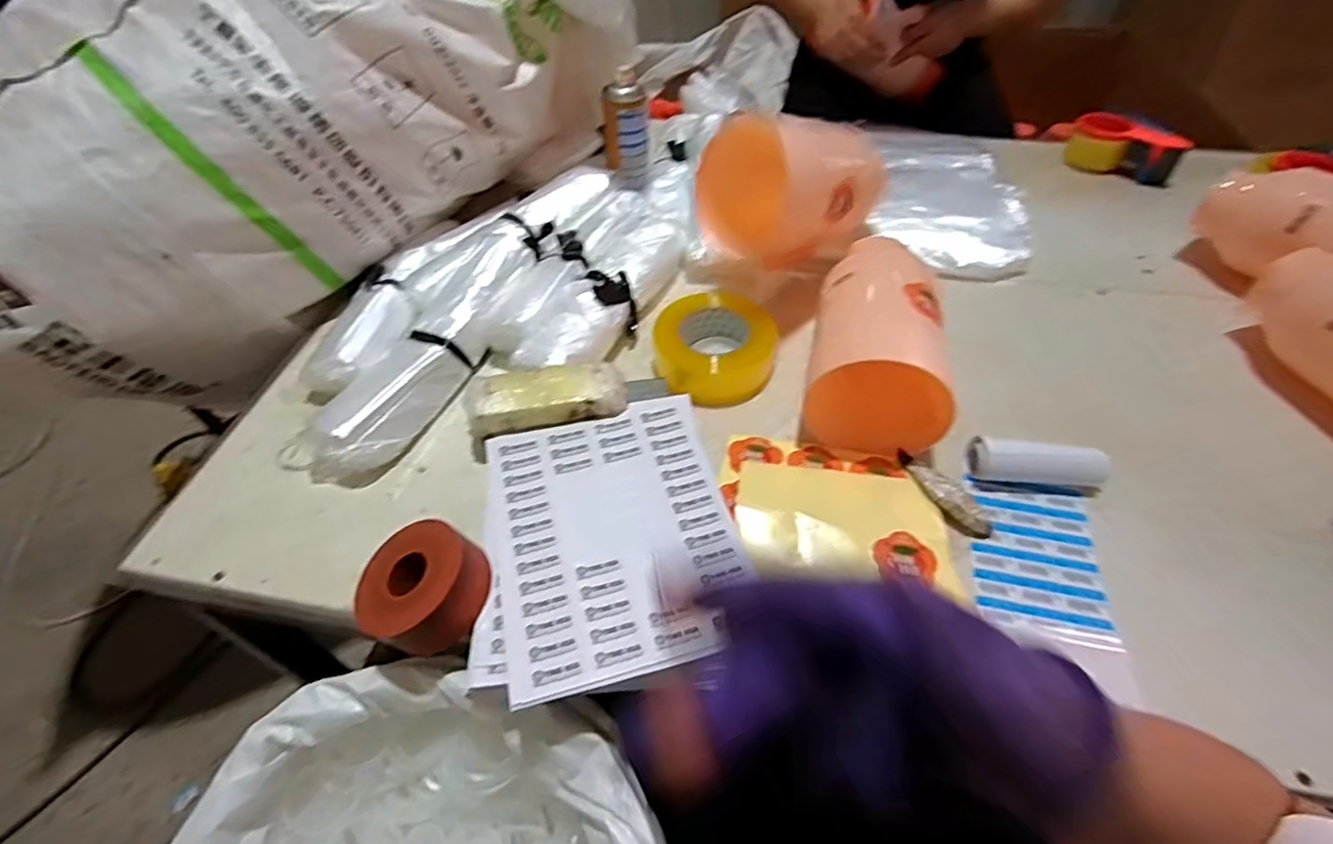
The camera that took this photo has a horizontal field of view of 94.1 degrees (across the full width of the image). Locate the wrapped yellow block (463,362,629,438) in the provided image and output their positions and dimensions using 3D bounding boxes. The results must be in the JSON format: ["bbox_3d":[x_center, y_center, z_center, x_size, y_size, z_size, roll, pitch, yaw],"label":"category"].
[{"bbox_3d":[-0.123,-0.028,0.640,0.158,0.031,0.062,-12,50,-7],"label":"wrapped yellow block"}]

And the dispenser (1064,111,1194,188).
[{"bbox_3d":[0.711,-0.427,0.967,0.154,0.074,0.060,28,57,24],"label":"dispenser"}]

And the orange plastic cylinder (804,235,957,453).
[{"bbox_3d":[0.224,-0.102,0.658,0.121,0.108,0.244,8,51,10],"label":"orange plastic cylinder"}]

